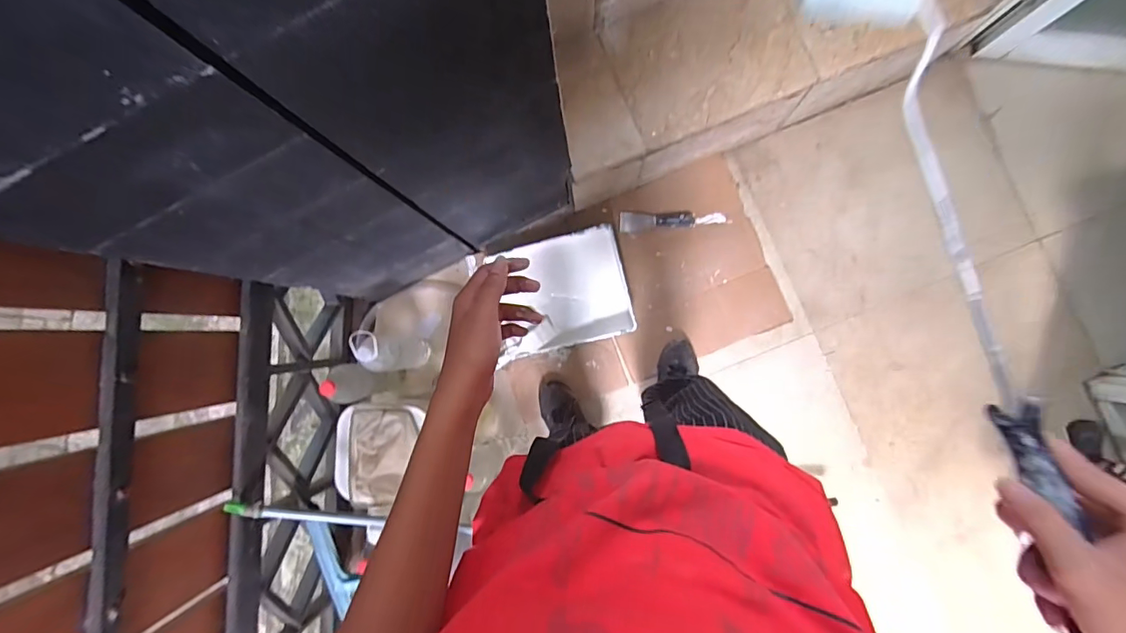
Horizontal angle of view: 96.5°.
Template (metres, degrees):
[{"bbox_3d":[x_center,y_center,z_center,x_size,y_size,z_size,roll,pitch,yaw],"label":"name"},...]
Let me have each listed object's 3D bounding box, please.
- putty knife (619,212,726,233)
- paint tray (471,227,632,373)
[{"bbox_3d":[0.285,-0.256,1.315,0.268,0.018,0.048,-3,87,4],"label":"putty knife"},{"bbox_3d":[-0.021,-0.060,1.315,0.369,0.060,0.281,-15,87,3],"label":"paint tray"}]

